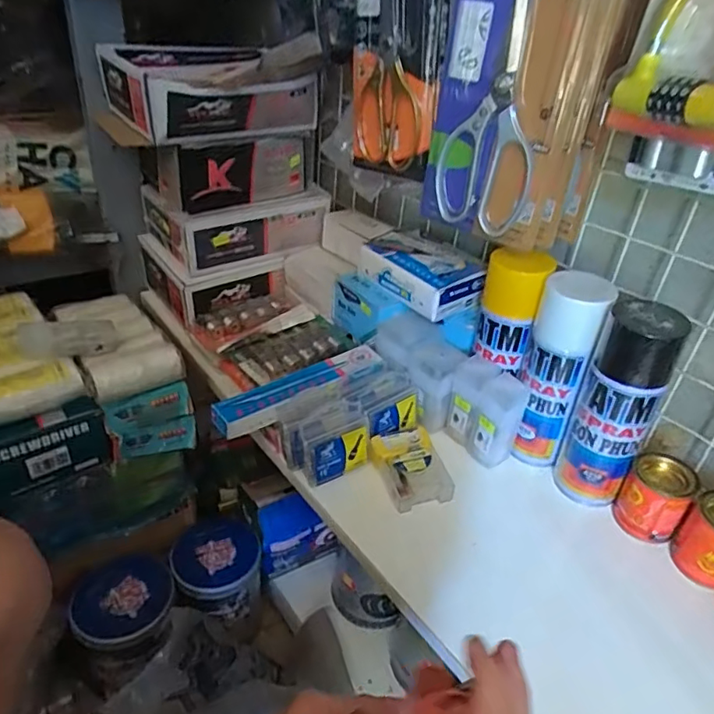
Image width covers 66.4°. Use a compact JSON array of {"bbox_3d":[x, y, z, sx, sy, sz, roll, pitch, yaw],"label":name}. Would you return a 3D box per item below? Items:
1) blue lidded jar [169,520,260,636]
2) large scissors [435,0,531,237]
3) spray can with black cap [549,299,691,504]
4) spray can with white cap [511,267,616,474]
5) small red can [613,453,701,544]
[{"bbox_3d":[-0.188,0.297,0.734,0.106,0.114,0.122,-8,35,-21],"label":"blue lidded jar"},{"bbox_3d":[0.123,-0.215,0.486,0.091,0.200,0.013,25,31,29],"label":"large scissors"},{"bbox_3d":[0.243,0.049,0.514,0.060,0.207,0.070,24,36,25],"label":"spray can with black cap"},{"bbox_3d":[0.205,0.015,0.560,0.063,0.200,0.076,24,36,25],"label":"spray can with white cap"},{"bbox_3d":[0.279,0.133,0.514,0.051,0.067,0.055,4,33,-3],"label":"small red can"}]

